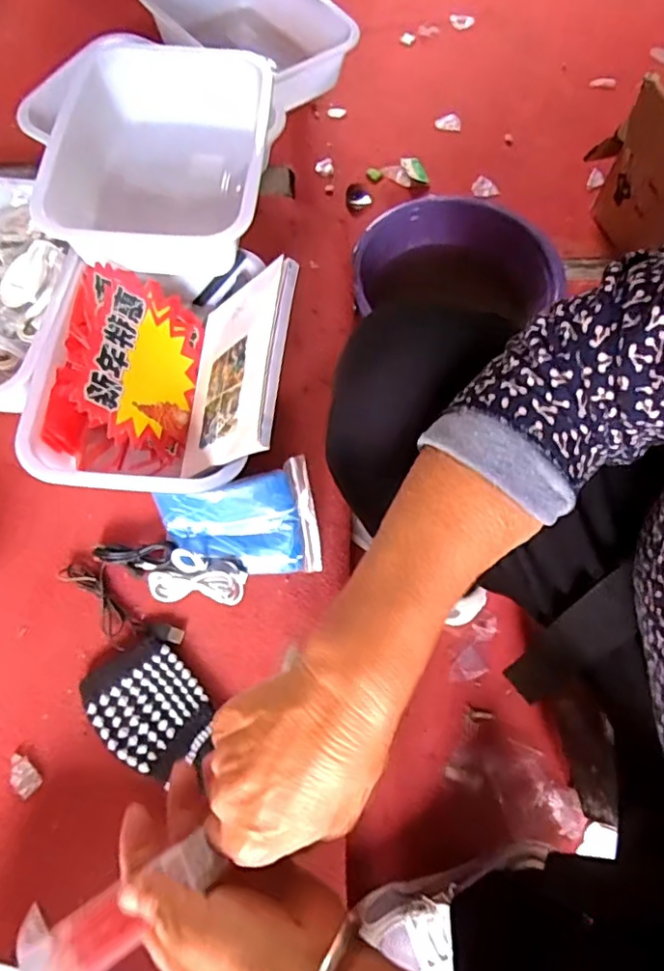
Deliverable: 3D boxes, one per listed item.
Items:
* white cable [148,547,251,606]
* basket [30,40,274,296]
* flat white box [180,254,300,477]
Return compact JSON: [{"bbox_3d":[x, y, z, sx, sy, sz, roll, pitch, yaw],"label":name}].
[{"bbox_3d":[-0.126,0.086,0.535,0.089,0.027,0.043,4,68,2],"label":"white cable"},{"bbox_3d":[-0.182,-0.346,0.626,0.216,0.083,0.263,3,66,1],"label":"basket"},{"bbox_3d":[-0.097,-0.112,0.567,0.016,0.139,0.201,23,64,-39],"label":"flat white box"}]

